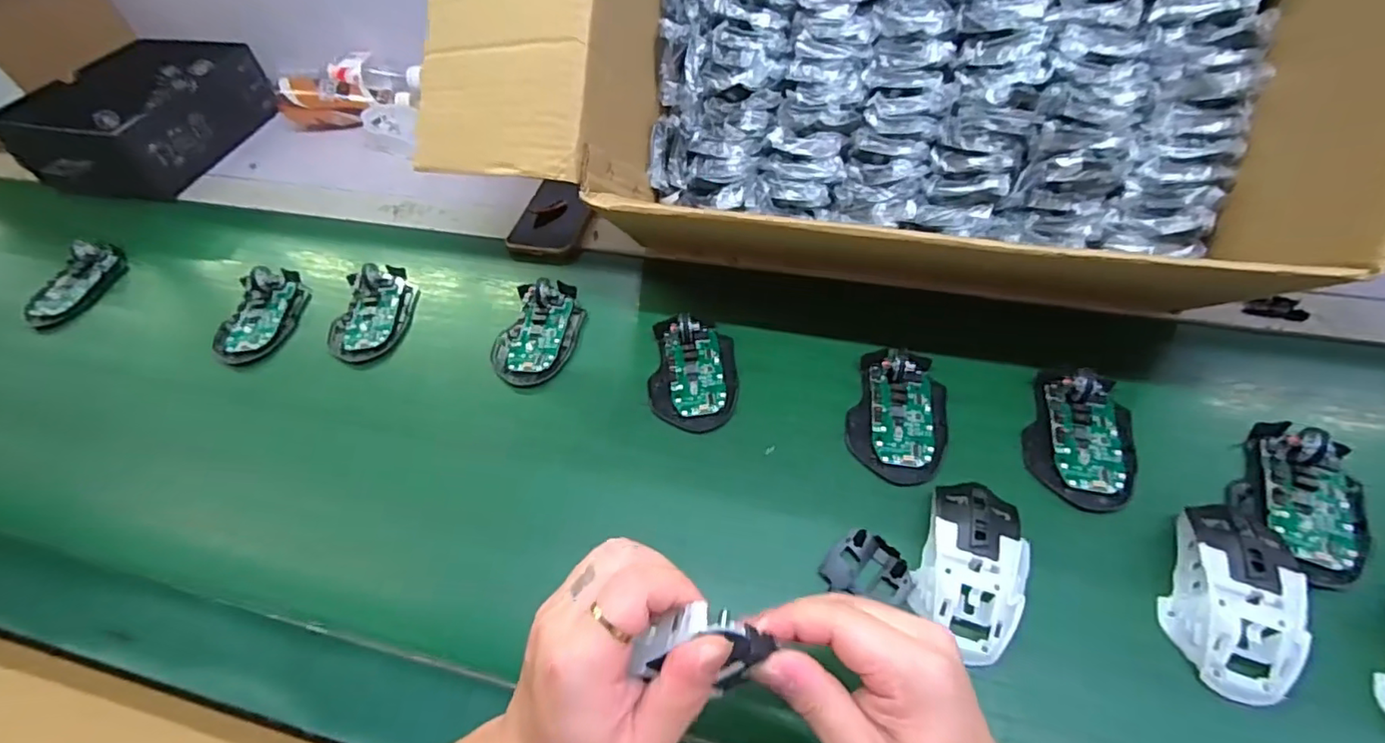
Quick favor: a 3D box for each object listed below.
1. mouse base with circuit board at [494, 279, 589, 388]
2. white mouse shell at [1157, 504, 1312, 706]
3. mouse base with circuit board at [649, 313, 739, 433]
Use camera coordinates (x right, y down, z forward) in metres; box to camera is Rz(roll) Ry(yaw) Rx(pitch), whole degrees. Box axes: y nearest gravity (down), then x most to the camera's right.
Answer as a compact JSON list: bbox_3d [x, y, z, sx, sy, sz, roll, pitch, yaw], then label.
[{"bbox_3d":[-0.142,-0.041,0.541,0.071,0.030,0.111,9,52,12],"label":"mouse base with circuit board"},{"bbox_3d":[0.329,0.135,0.361,0.060,0.041,0.114,13,53,15],"label":"white mouse shell"},{"bbox_3d":[0.000,-0.001,0.499,0.071,0.030,0.100,-1,51,4],"label":"mouse base with circuit board"}]

